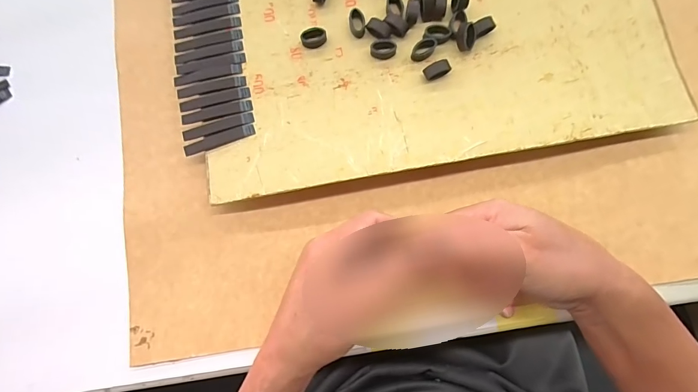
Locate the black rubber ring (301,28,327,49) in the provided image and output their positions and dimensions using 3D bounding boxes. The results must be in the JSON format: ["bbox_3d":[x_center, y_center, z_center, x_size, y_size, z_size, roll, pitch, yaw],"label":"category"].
[{"bbox_3d":[-0.030,-0.134,0.319,0.021,0.010,0.013,-13,79,-3],"label":"black rubber ring"}]

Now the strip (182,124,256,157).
[{"bbox_3d":[-0.107,-0.046,0.311,0.059,0.004,0.010,-17,87,2],"label":"strip"}]

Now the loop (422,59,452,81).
[{"bbox_3d":[0.073,-0.105,0.313,0.022,0.007,0.014,-30,80,-6],"label":"loop"}]

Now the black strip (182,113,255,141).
[{"bbox_3d":[-0.108,-0.058,0.312,0.060,0.006,0.009,-14,79,-3],"label":"black strip"}]

